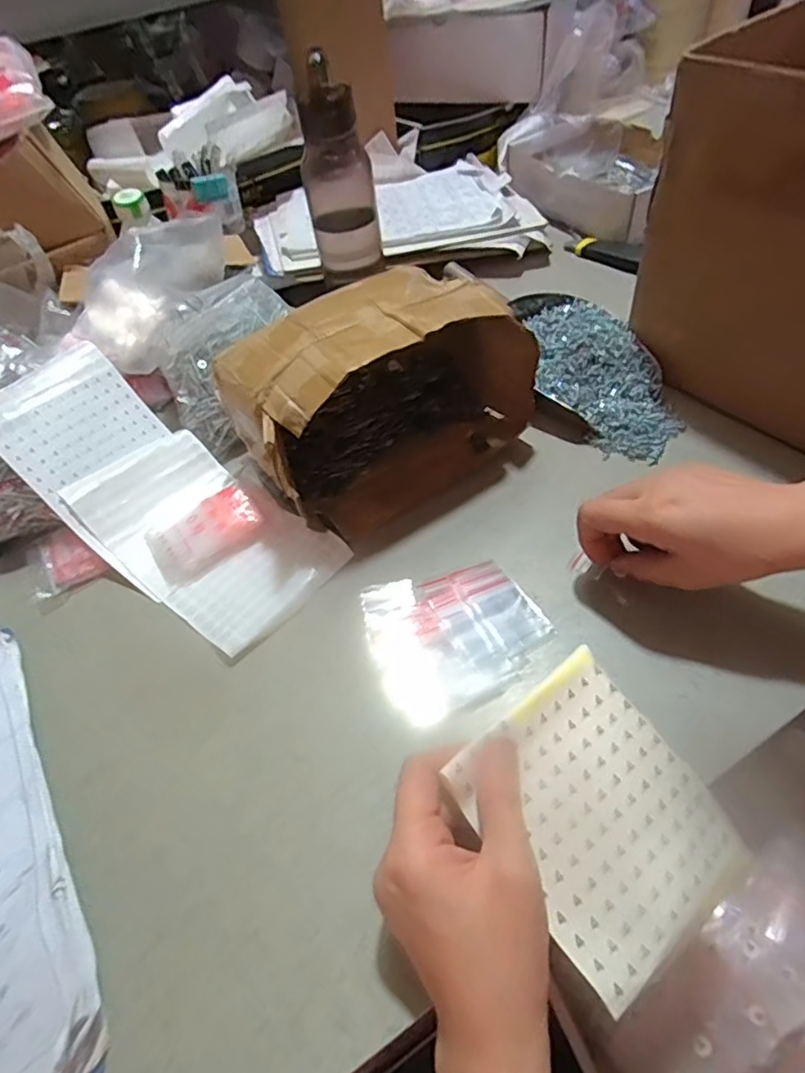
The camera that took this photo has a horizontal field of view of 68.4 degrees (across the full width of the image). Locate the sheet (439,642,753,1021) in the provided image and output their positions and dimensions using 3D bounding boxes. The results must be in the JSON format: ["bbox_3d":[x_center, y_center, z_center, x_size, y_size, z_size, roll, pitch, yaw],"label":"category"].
[{"bbox_3d":[0.105,0.146,0.317,0.121,0.017,0.135,-32,74,-26],"label":"sheet"}]

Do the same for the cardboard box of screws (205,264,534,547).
[{"bbox_3d":[-0.018,-0.124,0.492,0.220,0.135,0.141,-34,54,-18],"label":"cardboard box of screws"}]

